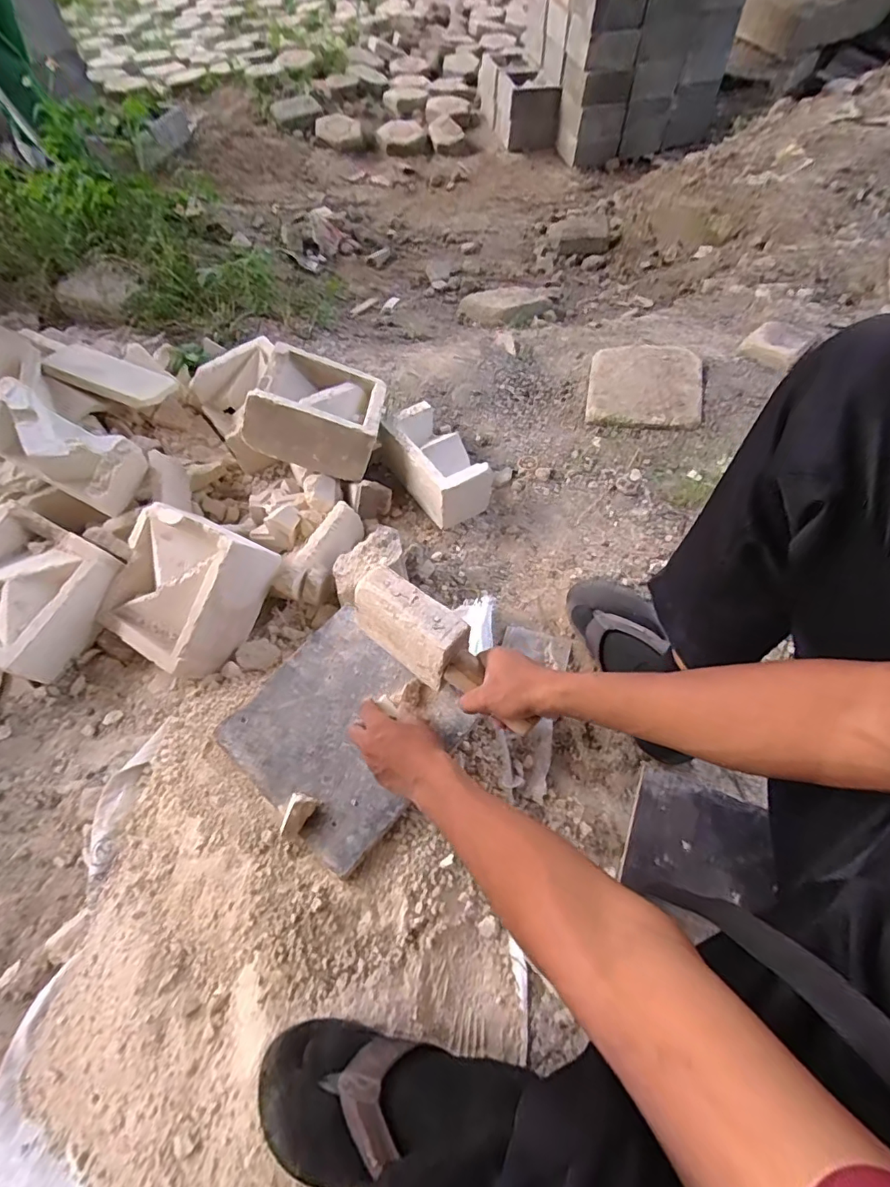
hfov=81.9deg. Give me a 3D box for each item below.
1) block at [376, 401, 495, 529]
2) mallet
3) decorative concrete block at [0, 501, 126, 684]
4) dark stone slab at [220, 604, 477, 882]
[{"bbox_3d":[-0.021,-0.235,0.893,0.115,0.092,0.222,-32,64,-16],"label":"block"},{"bbox_3d":[-0.002,0.067,0.590,0.244,0.085,0.060,36,67,20],"label":"mallet"},{"bbox_3d":[-0.613,-0.002,0.758,0.223,0.088,0.202,23,63,14],"label":"decorative concrete block"},{"bbox_3d":[-0.126,0.165,0.641,0.244,0.021,0.232,36,67,20],"label":"dark stone slab"}]

